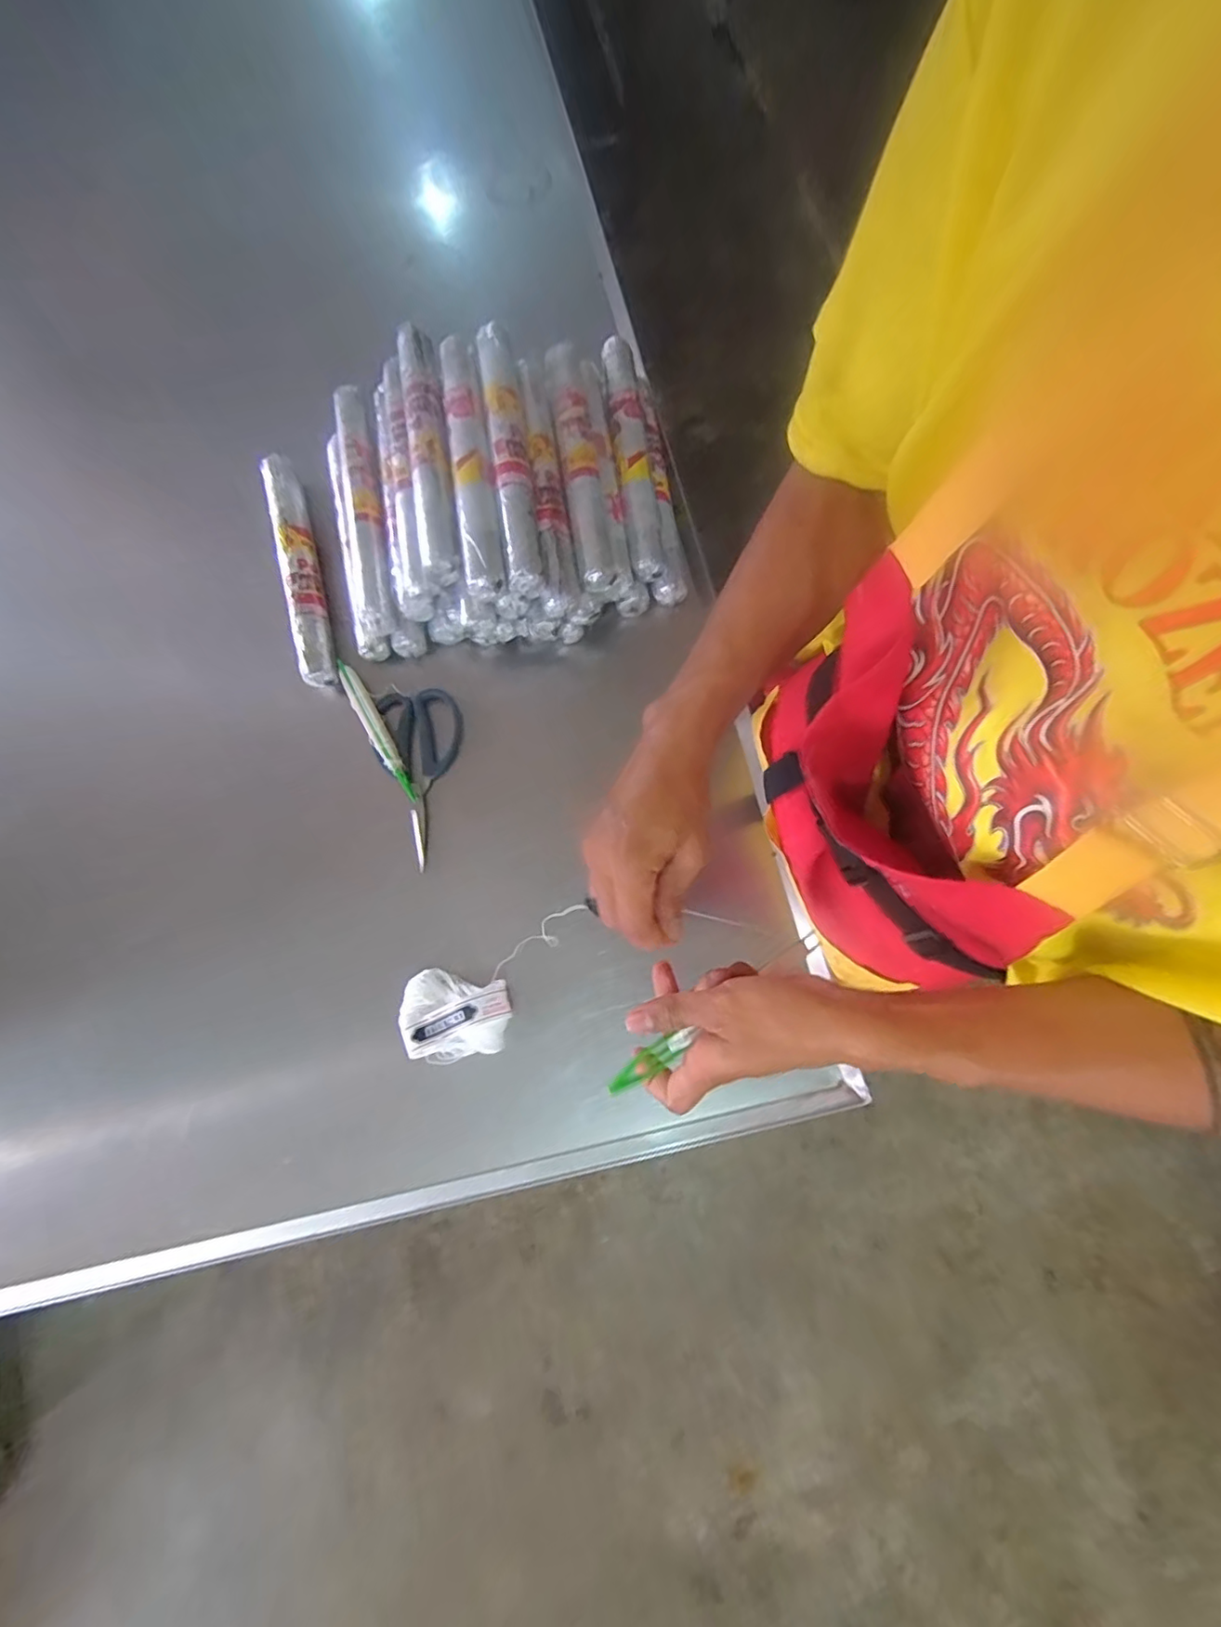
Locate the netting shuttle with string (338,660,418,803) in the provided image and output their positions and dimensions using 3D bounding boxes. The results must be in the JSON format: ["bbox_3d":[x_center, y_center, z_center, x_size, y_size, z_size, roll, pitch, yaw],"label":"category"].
[{"bbox_3d":[-0.247,-0.088,0.616,0.020,0.023,0.167,-30,79,-3],"label":"netting shuttle with string"}]

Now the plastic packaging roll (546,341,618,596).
[{"bbox_3d":[-0.032,-0.358,0.589,0.035,0.030,0.283,-9,78,1],"label":"plastic packaging roll"}]

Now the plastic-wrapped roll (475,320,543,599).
[{"bbox_3d":[-0.099,-0.355,0.566,0.034,0.033,0.300,-9,78,1],"label":"plastic-wrapped roll"}]

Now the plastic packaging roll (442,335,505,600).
[{"bbox_3d":[-0.134,-0.344,0.562,0.036,0.026,0.294,-8,78,1],"label":"plastic packaging roll"}]

